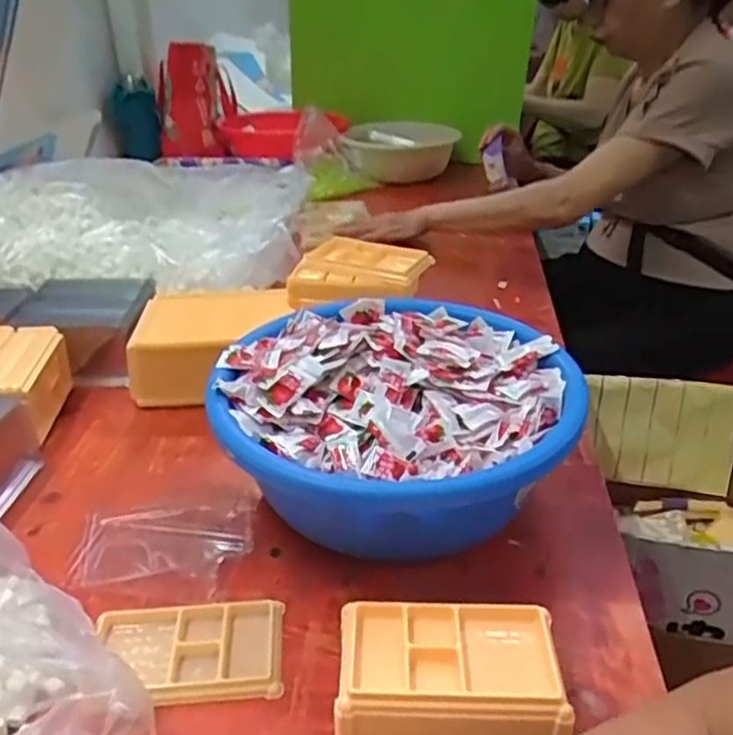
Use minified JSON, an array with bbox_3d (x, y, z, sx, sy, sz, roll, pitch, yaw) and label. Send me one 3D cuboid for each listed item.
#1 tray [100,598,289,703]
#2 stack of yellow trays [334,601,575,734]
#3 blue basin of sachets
[{"bbox_3d":[-0.126,0.203,0.494,0.131,0.016,0.078,-3,30,-5],"label":"tray"},{"bbox_3d":[0.053,0.198,0.446,0.139,0.048,0.080,0,29,1],"label":"stack of yellow trays"},{"bbox_3d":[0.028,0.053,0.626,0.318,0.117,0.291,0,30,0],"label":"blue basin of sachets"}]

